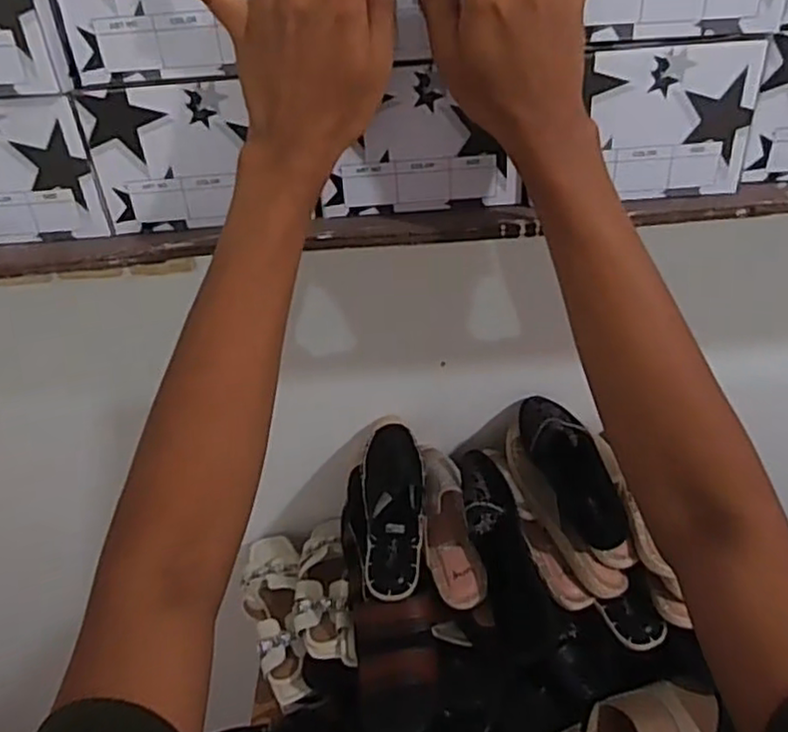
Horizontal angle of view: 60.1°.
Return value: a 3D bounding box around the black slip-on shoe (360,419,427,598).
[{"bbox_3d":[-0.001,0.178,0.903,0.085,0.053,0.256,-2,57,2],"label":"black slip-on shoe"}]

